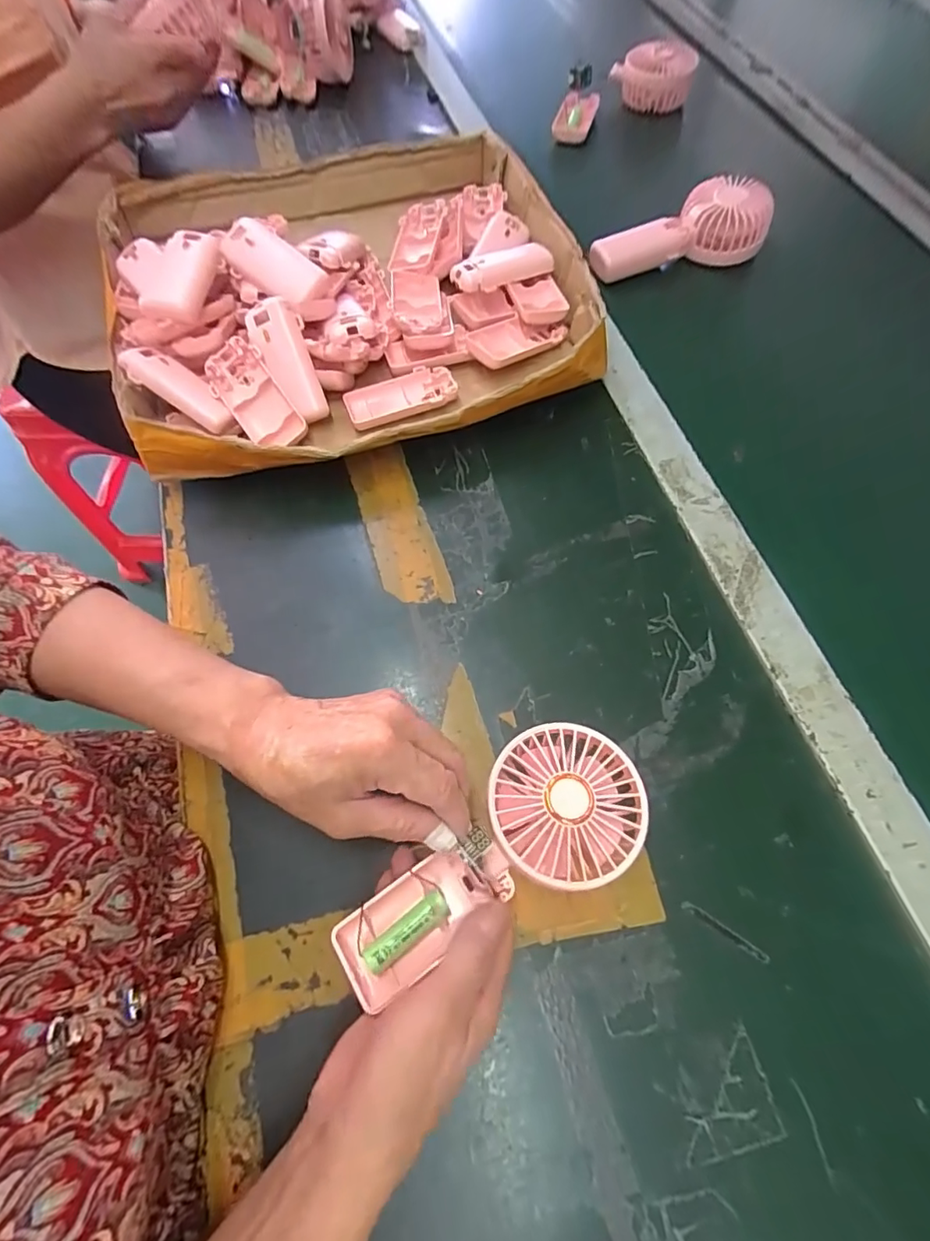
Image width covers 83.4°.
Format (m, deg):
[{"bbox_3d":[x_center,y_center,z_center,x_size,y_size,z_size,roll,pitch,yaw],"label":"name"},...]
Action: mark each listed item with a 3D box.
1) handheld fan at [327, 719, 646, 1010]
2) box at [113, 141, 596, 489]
[{"bbox_3d":[0.019,0.123,0.281,0.173,0.037,0.082,-33,69,-9],"label":"handheld fan"},{"bbox_3d":[-0.108,-0.308,0.480,0.401,0.072,0.399,-15,66,-5],"label":"box"}]

